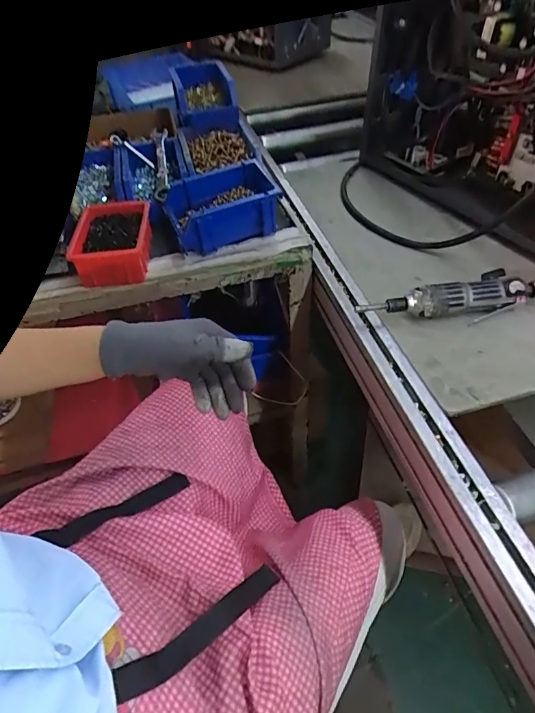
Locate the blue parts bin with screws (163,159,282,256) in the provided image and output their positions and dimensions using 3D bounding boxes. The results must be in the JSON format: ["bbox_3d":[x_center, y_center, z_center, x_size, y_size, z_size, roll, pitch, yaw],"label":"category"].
[{"bbox_3d":[-0.076,-0.229,0.686,0.148,0.082,0.132,-17,50,-11],"label":"blue parts bin with screws"}]

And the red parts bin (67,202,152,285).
[{"bbox_3d":[-0.222,-0.167,0.651,0.097,0.053,0.147,-5,49,-2],"label":"red parts bin"}]

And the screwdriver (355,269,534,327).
[{"bbox_3d":[0.257,-0.076,0.583,0.270,0.039,0.050,-8,49,-4],"label":"screwdriver"}]

